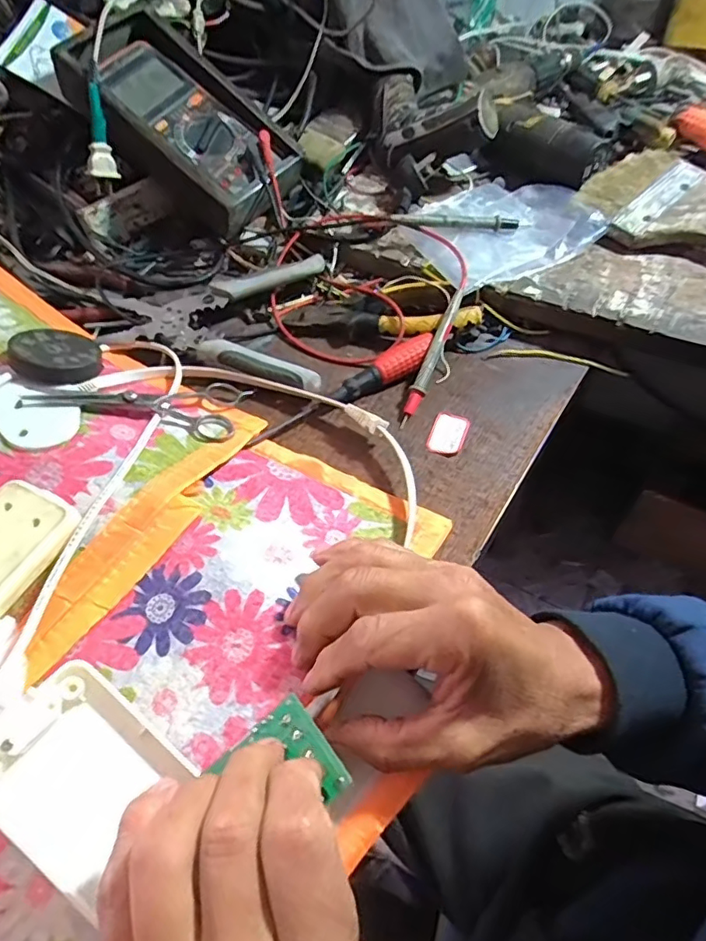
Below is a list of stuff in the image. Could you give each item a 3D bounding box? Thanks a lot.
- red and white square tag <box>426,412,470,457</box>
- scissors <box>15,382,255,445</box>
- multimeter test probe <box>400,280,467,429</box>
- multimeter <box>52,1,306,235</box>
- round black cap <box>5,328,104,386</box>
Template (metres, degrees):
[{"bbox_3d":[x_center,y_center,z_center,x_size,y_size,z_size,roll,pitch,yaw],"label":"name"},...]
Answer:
[{"bbox_3d":[0.069,-0.027,0.397,0.024,0.004,0.037,17,58,17],"label":"red and white square tag"},{"bbox_3d":[-0.146,-0.044,0.385,0.149,0.015,0.061,3,52,-20],"label":"scissors"},{"bbox_3d":[0.063,-0.092,0.421,0.011,0.013,0.134,19,75,18],"label":"multimeter test probe"},{"bbox_3d":[-0.159,-0.329,0.511,0.221,0.045,0.123,39,71,0],"label":"multimeter"},{"bbox_3d":[-0.209,-0.083,0.394,0.058,0.013,0.055,15,41,-13],"label":"round black cap"}]

